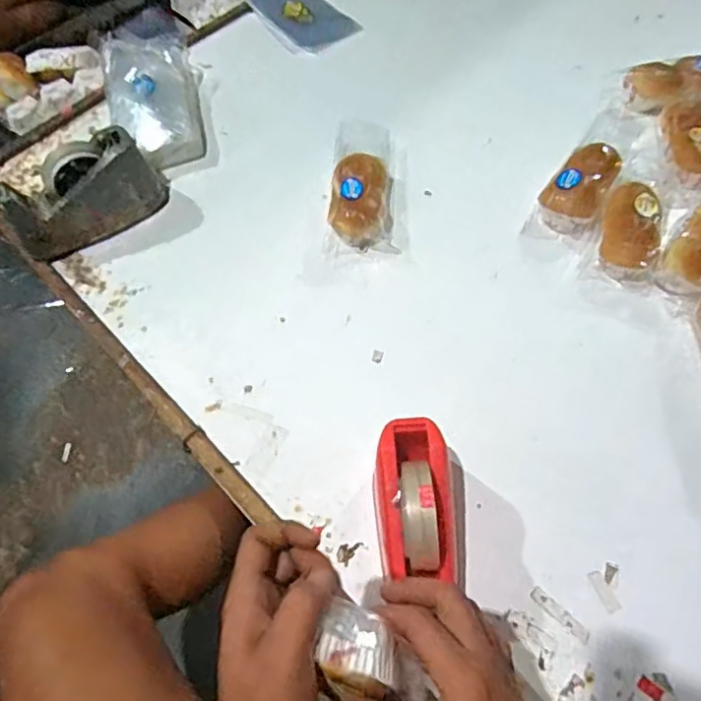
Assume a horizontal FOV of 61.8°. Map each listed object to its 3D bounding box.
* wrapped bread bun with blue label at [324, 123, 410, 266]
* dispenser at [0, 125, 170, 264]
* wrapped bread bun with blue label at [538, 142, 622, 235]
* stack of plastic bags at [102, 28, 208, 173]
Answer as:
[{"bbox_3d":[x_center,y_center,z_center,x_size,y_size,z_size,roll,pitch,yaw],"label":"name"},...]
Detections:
[{"bbox_3d":[0.028,-0.235,0.811,0.107,0.063,0.232,2,60,5],"label":"wrapped bread bun with blue label"},{"bbox_3d":[-0.363,-0.210,0.810,0.212,0.108,0.060,-37,64,-17],"label":"dispenser"},{"bbox_3d":[0.303,-0.217,0.773,0.072,0.047,0.138,29,66,20],"label":"wrapped bread bun with blue label"},{"bbox_3d":[-0.310,-0.400,0.935,0.144,0.062,0.303,-18,60,-7],"label":"stack of plastic bags"}]

